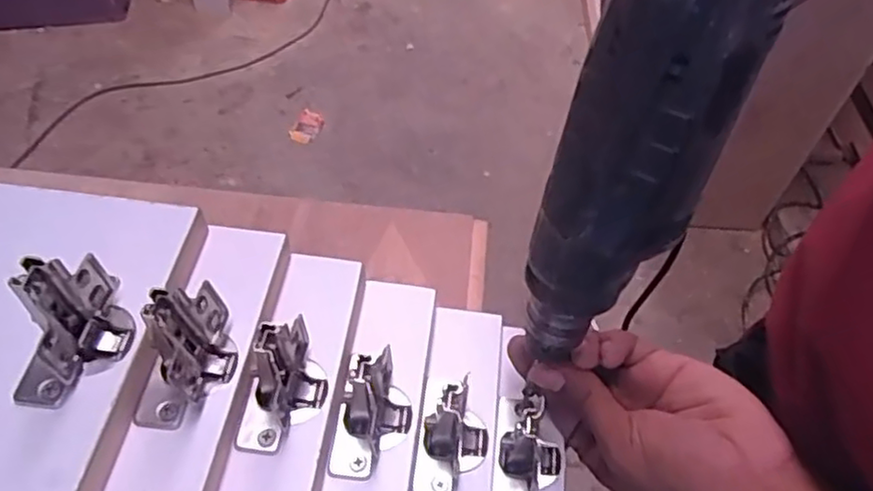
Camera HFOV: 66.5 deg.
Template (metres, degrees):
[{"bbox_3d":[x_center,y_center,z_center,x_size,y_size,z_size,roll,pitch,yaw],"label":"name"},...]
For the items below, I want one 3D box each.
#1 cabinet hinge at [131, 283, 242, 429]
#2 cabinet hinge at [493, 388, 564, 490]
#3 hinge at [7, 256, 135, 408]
[{"bbox_3d":[-0.112,0.047,0.294,0.035,0.047,0.054,5,52,-1],"label":"cabinet hinge"},{"bbox_3d":[0.051,0.112,0.363,0.037,0.021,0.066,8,53,3],"label":"cabinet hinge"},{"bbox_3d":[-0.156,0.034,0.276,0.029,0.051,0.055,34,57,20],"label":"hinge"}]

